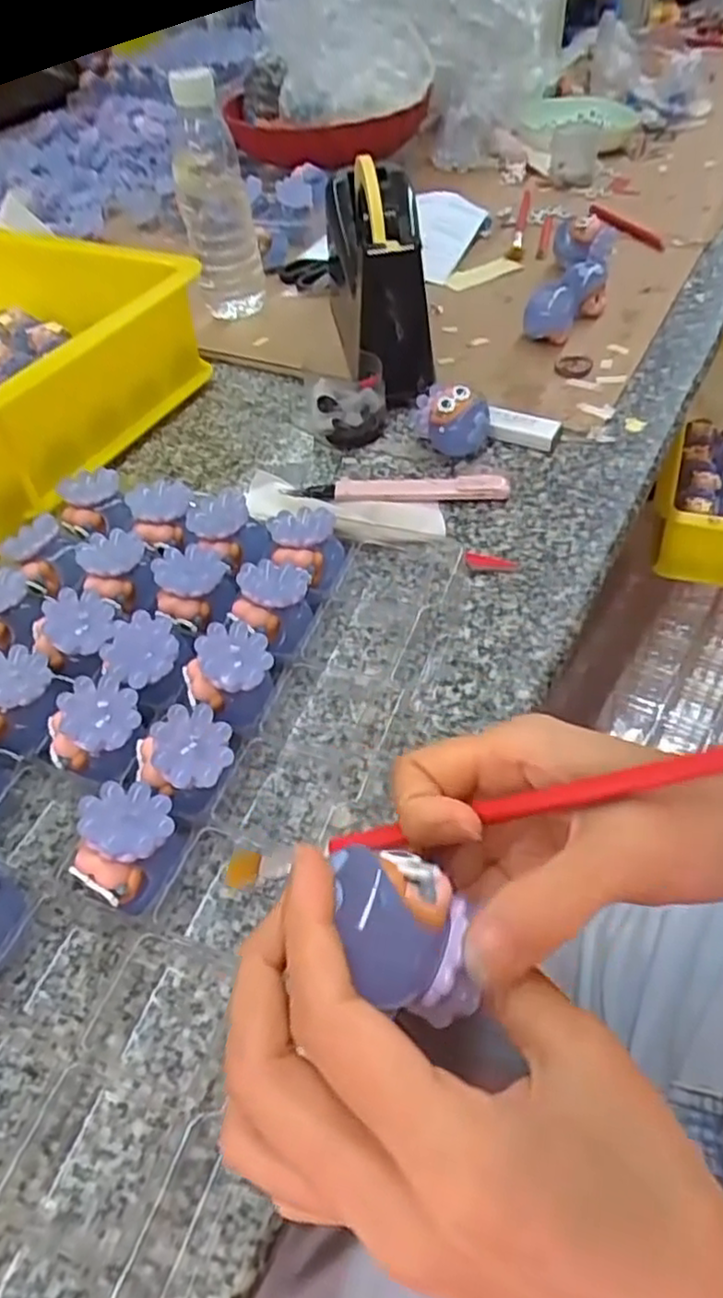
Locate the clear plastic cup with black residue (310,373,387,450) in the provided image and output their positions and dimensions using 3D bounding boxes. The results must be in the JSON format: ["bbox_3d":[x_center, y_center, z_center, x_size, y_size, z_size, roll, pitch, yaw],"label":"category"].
[{"bbox_3d":[-0.005,-0.183,0.524,0.047,0.039,0.066,11,52,15],"label":"clear plastic cup with black residue"}]

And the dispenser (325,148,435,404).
[{"bbox_3d":[0.011,-0.300,0.567,0.072,0.119,0.214,-6,50,1],"label":"dispenser"}]

